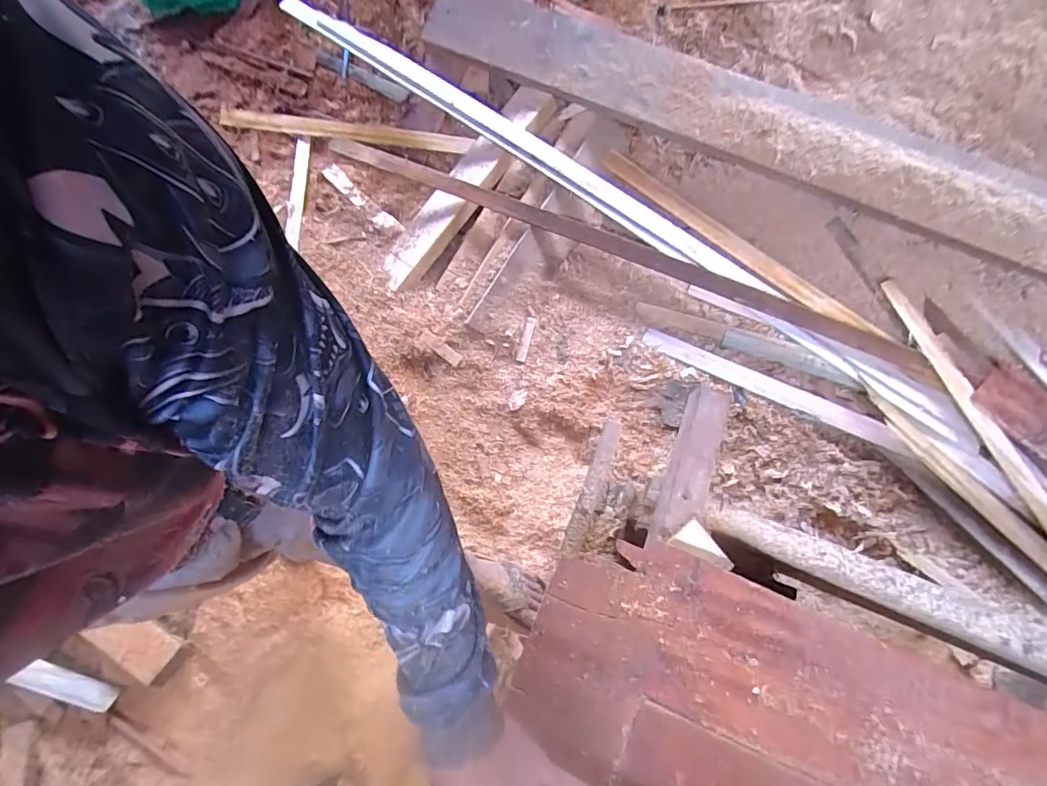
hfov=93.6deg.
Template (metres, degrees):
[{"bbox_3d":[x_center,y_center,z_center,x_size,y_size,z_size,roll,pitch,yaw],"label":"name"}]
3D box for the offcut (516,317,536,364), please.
[{"bbox_3d":[0.007,-0.141,1.291,0.030,0.010,0.129,22,73,-12],"label":"offcut"}]

